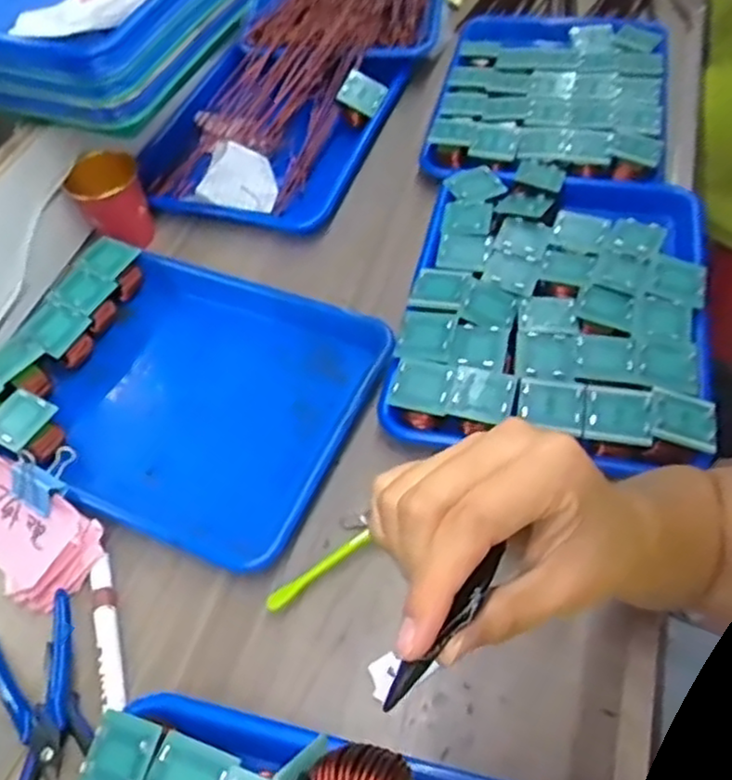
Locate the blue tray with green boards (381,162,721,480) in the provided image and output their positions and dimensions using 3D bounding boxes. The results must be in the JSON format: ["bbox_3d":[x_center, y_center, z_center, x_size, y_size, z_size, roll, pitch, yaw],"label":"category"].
[{"bbox_3d":[0.166,-0.088,0.593,0.247,0.048,0.331,8,55,11],"label":"blue tray with green boards"}]

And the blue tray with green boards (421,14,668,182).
[{"bbox_3d":[0.204,-0.341,0.769,0.238,0.040,0.341,7,55,11],"label":"blue tray with green boards"}]

